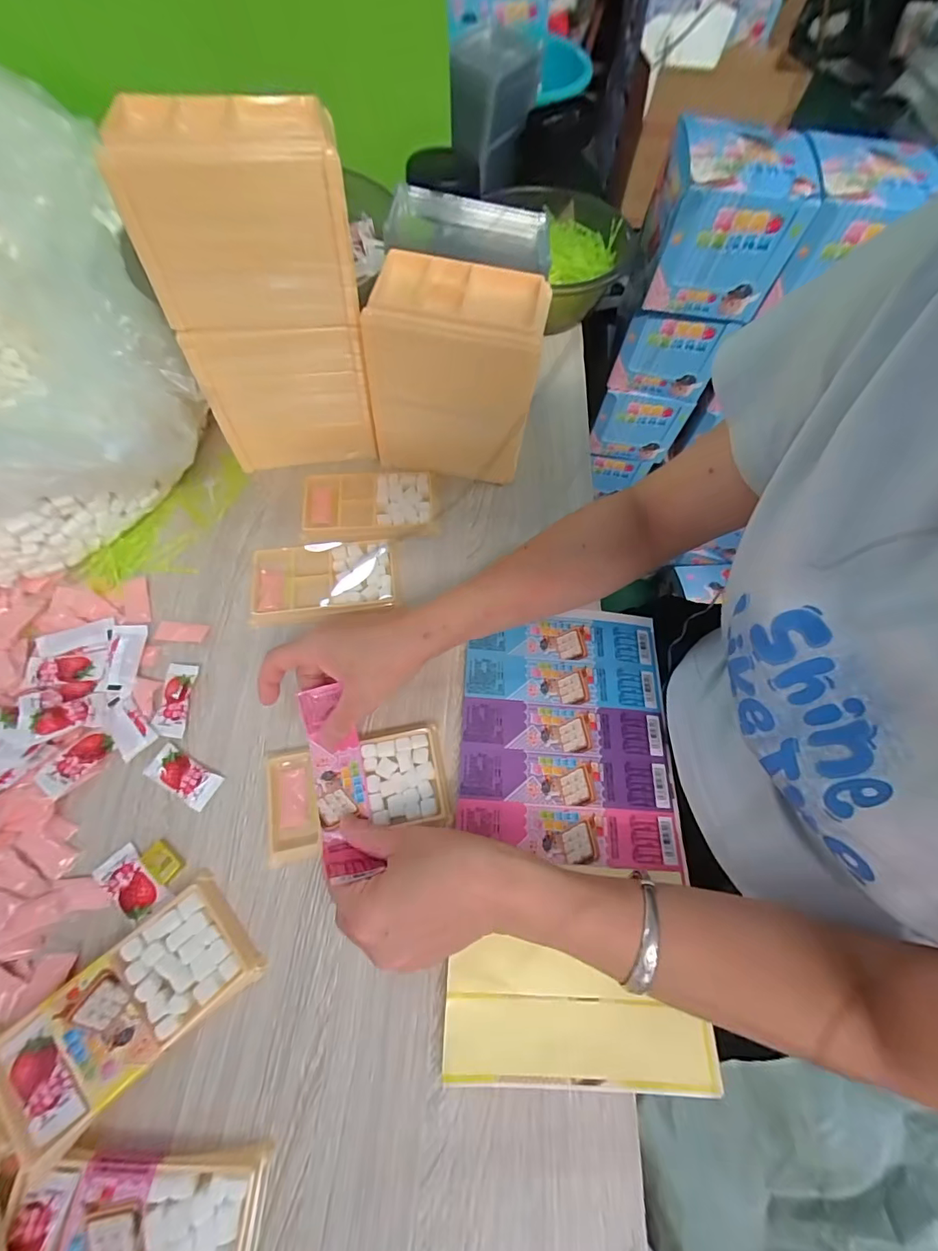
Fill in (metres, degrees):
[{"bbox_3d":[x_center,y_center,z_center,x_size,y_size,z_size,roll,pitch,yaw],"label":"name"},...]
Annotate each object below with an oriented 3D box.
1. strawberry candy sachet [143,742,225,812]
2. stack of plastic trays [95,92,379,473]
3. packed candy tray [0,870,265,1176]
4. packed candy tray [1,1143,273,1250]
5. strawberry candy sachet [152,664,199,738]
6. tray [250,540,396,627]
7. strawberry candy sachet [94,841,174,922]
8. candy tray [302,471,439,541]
[{"bbox_3d":[-0.216,0.113,0.351,0.055,0.008,0.026,28,67,10],"label":"strawberry candy sachet"},{"bbox_3d":[-0.158,-0.252,0.389,0.141,0.239,0.089,-7,65,-6],"label":"stack of plastic trays"},{"bbox_3d":[-0.209,0.230,0.284,0.134,0.019,0.076,-37,71,-18],"label":"packed candy tray"},{"bbox_3d":[-0.177,0.326,0.245,0.123,0.016,0.070,4,64,0],"label":"packed candy tray"},{"bbox_3d":[-0.236,0.059,0.374,0.024,0.004,0.058,0,65,-3],"label":"strawberry candy sachet"},{"bbox_3d":[-0.135,-0.042,0.428,0.128,0.011,0.075,-7,65,-6],"label":"tray"},{"bbox_3d":[-0.231,0.177,0.321,0.051,0.004,0.027,38,69,15],"label":"strawberry candy sachet"},{"bbox_3d":[-0.100,-0.119,0.464,0.125,0.011,0.078,-4,65,-5],"label":"candy tray"}]

